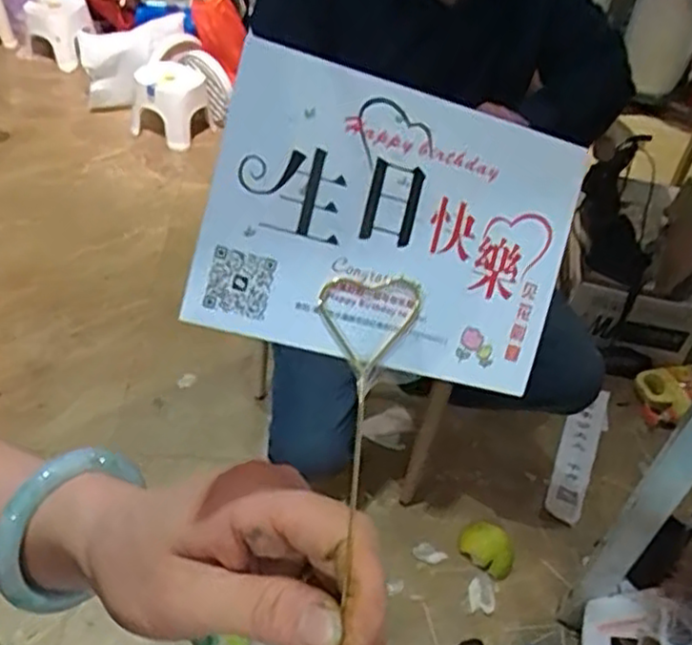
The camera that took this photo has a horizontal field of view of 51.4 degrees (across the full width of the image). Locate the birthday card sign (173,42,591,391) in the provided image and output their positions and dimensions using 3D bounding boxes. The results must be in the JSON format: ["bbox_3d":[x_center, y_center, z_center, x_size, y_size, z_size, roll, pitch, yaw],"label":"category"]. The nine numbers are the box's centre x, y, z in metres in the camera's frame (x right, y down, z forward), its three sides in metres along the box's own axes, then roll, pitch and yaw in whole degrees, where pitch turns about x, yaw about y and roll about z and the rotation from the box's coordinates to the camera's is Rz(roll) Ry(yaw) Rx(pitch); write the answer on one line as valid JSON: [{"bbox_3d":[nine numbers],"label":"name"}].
[{"bbox_3d":[0.014,-0.028,0.212,0.107,0.080,0.007,13,0,-16],"label":"birthday card sign"}]

